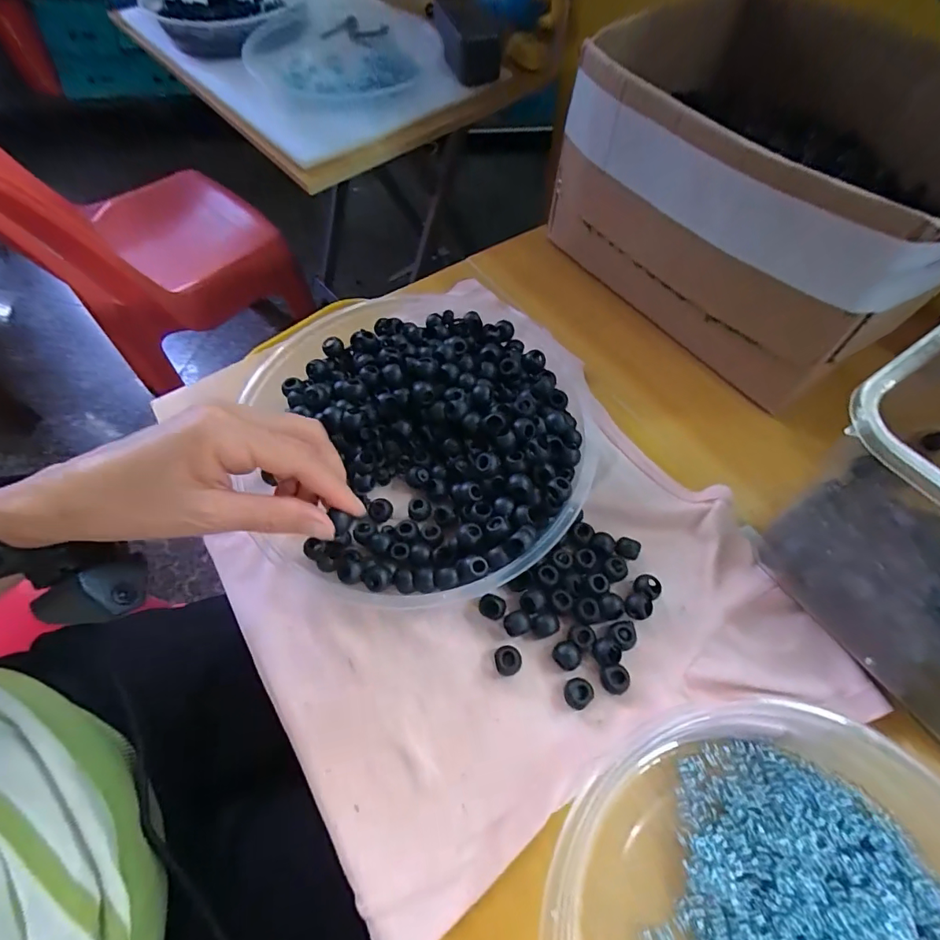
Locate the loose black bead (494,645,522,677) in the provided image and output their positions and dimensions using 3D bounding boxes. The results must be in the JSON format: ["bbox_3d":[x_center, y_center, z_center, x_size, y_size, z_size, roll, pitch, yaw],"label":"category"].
[{"bbox_3d":[0.022,0.107,0.263,0.014,0.012,0.015,0,62,0],"label":"loose black bead"}]

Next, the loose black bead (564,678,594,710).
[{"bbox_3d":[0.059,0.122,0.255,0.015,0.008,0.015,0,62,0],"label":"loose black bead"}]

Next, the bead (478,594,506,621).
[{"bbox_3d":[0.013,0.081,0.277,0.015,0.012,0.014,0,62,0],"label":"bead"}]

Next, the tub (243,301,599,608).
[{"bbox_3d":[-0.033,-0.030,0.318,0.212,0.043,0.231,0,62,0],"label":"tub"}]

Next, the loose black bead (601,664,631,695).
[{"bbox_3d":[0.080,0.115,0.257,0.015,0.009,0.015,0,62,0],"label":"loose black bead"}]

